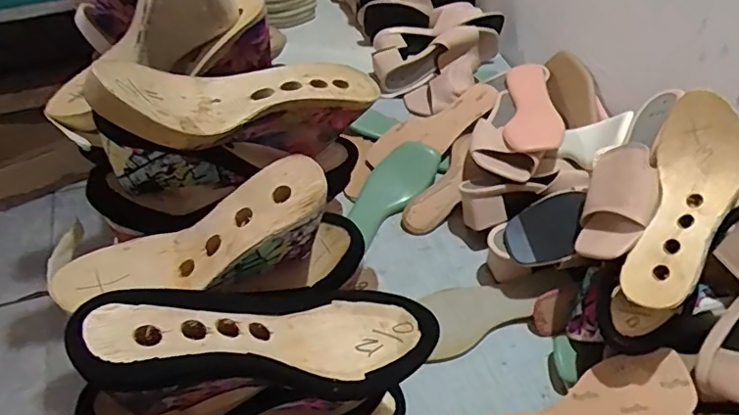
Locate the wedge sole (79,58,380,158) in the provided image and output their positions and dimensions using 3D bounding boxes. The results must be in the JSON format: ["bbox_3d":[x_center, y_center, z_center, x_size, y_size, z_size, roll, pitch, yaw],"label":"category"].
[{"bbox_3d":[-0.117,-0.088,0.488,0.245,0.079,0.081,-8,47,-34],"label":"wedge sole"}]

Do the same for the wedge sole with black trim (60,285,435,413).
[{"bbox_3d":[-0.075,0.099,0.390,0.247,0.086,0.084,8,41,-35],"label":"wedge sole with black trim"}]

